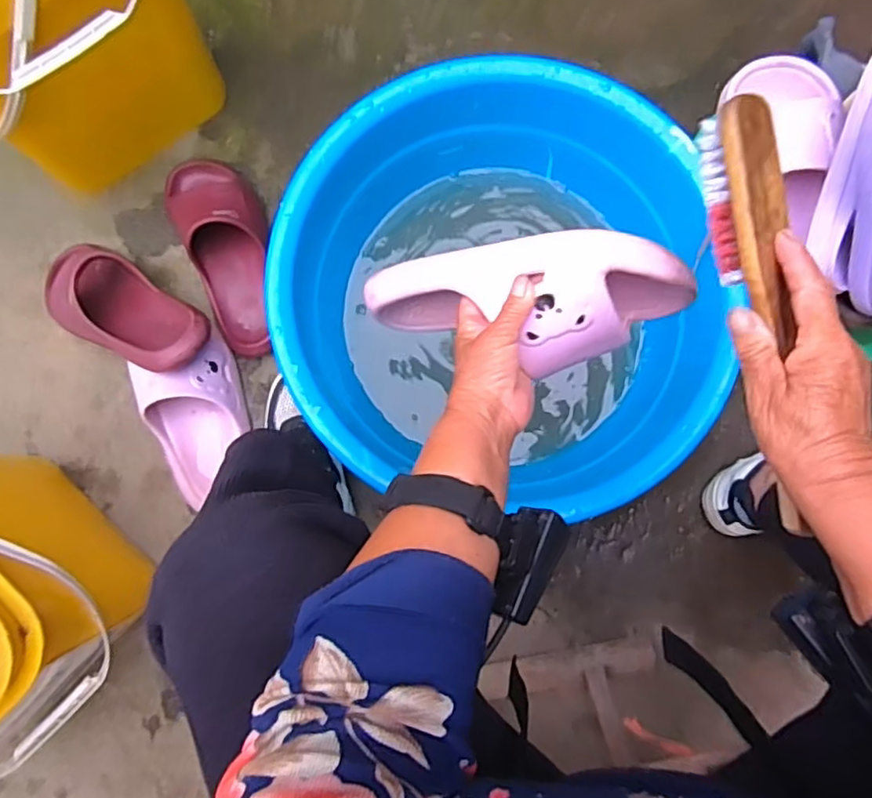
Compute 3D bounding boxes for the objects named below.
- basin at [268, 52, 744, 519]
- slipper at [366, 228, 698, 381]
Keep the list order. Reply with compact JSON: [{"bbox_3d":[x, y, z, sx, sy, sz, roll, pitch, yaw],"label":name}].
[{"bbox_3d":[0.066,-0.130,0.670,0.447,0.153,0.408,0,85,-1],"label":"basin"},{"bbox_3d":[0.065,-0.065,0.468,0.232,0.099,0.084,3,84,28],"label":"slipper"}]

